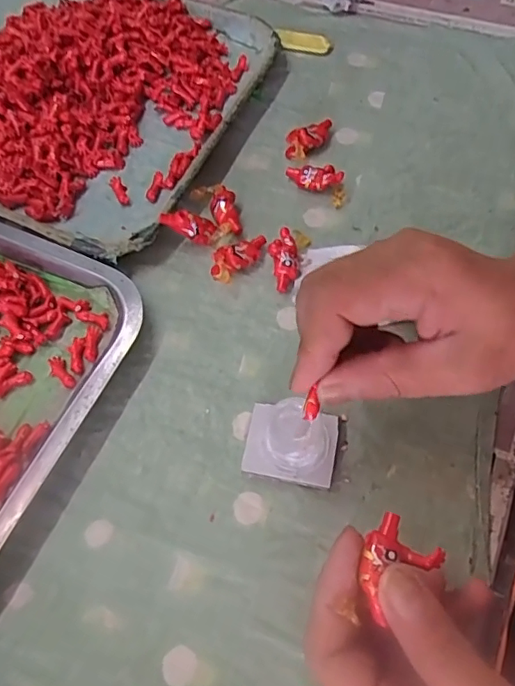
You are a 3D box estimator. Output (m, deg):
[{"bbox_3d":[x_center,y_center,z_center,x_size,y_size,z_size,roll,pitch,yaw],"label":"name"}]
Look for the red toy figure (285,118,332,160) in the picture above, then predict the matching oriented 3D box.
[{"bbox_3d":[0.039,-0.155,0.408,0.021,0.014,0.042,40,71,18],"label":"red toy figure"}]

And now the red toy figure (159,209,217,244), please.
[{"bbox_3d":[-0.046,-0.080,0.365,0.038,0.016,0.013,16,60,-31],"label":"red toy figure"}]

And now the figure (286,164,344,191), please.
[{"bbox_3d":[0.040,-0.121,0.392,0.042,0.013,0.016,11,64,21],"label":"figure"}]

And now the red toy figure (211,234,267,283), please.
[{"bbox_3d":[-0.014,-0.058,0.365,0.021,0.012,0.044,41,71,18],"label":"red toy figure"}]

